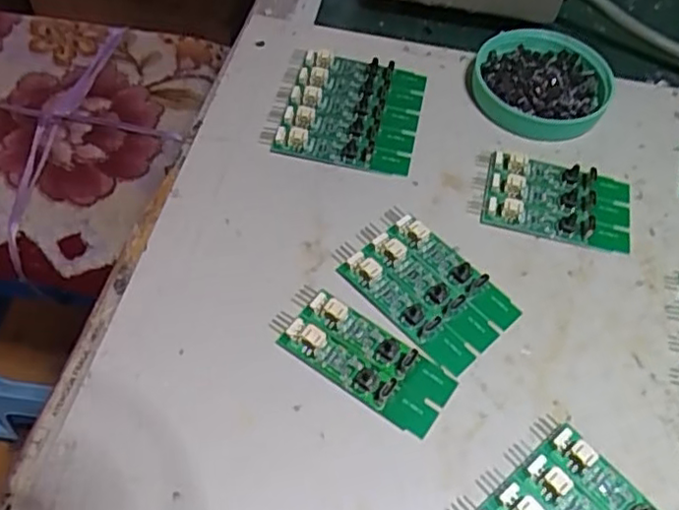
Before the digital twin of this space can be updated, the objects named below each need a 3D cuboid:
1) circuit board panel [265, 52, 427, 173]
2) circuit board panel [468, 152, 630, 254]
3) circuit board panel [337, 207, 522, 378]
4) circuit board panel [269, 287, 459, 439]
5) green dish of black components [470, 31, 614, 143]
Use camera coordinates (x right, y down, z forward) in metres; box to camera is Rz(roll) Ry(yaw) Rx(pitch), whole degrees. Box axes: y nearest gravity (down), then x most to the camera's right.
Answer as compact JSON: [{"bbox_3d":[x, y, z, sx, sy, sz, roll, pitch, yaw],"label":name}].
[{"bbox_3d":[0.004,-0.070,0.303,0.066,0.009,0.063,11,56,5],"label":"circuit board panel"},{"bbox_3d":[0.093,-0.025,0.281,0.068,0.006,0.040,12,56,6],"label":"circuit board panel"},{"bbox_3d":[0.035,0.012,0.251,0.042,0.008,0.062,-38,65,-24],"label":"circuit board panel"},{"bbox_3d":[0.007,0.036,0.233,0.067,0.009,0.026,31,60,17],"label":"circuit board panel"},{"bbox_3d":[0.098,-0.084,0.316,0.064,0.012,0.066,1,56,-2],"label":"green dish of black components"}]

